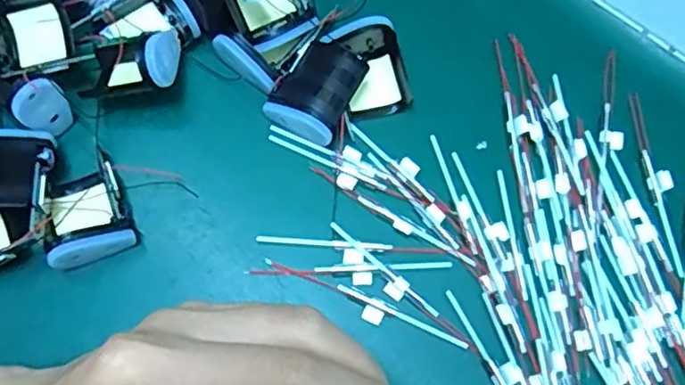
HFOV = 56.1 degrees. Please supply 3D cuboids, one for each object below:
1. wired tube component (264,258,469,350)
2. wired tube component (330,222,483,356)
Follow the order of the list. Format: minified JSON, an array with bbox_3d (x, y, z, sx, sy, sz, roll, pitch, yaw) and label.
[{"bbox_3d":[0.009,0.049,0.277,0.093,0.004,0.010,24,73,6],"label":"wired tube component"},{"bbox_3d":[0.026,0.043,0.278,0.083,0.004,0.008,40,75,11],"label":"wired tube component"}]

